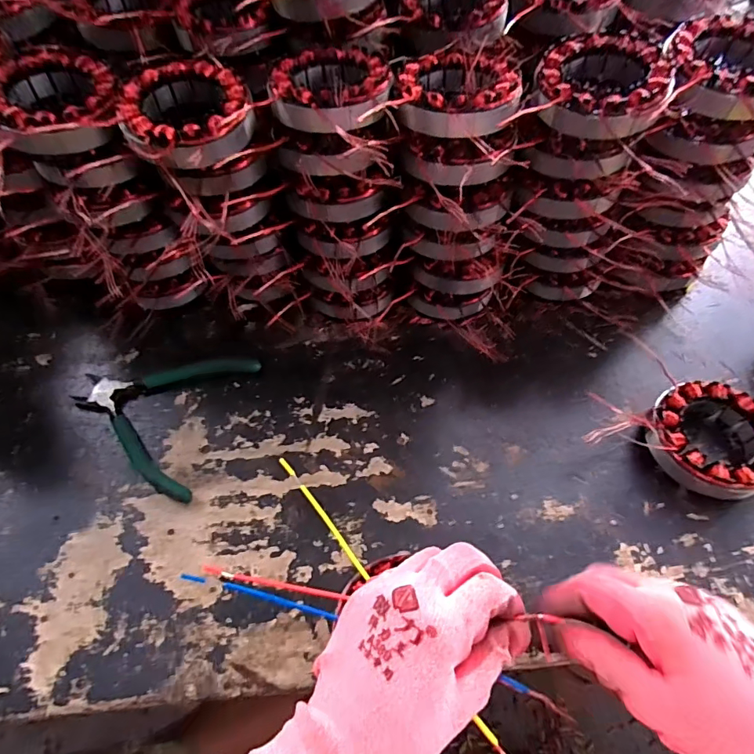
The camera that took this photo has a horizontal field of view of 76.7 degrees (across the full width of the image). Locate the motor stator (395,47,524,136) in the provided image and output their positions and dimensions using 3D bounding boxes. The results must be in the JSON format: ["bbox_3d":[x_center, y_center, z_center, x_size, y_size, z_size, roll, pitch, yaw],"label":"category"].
[{"bbox_3d":[0.058,-0.204,0.333,0.081,0.026,0.087,7,59,5],"label":"motor stator"}]

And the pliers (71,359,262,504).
[{"bbox_3d":[-0.185,0.024,0.399,0.131,0.015,0.130,15,60,9],"label":"pliers"}]

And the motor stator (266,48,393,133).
[{"bbox_3d":[-0.032,-0.202,0.333,0.083,0.022,0.093,-3,59,-1],"label":"motor stator"}]

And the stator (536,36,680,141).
[{"bbox_3d":[0.154,-0.200,0.330,0.084,0.029,0.086,0,60,0],"label":"stator"}]

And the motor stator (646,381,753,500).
[{"bbox_3d":[0.253,0.048,0.363,0.090,0.035,0.089,-32,64,-18],"label":"motor stator"}]

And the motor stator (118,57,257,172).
[{"bbox_3d":[-0.128,-0.176,0.325,0.083,0.027,0.087,0,59,0],"label":"motor stator"}]

